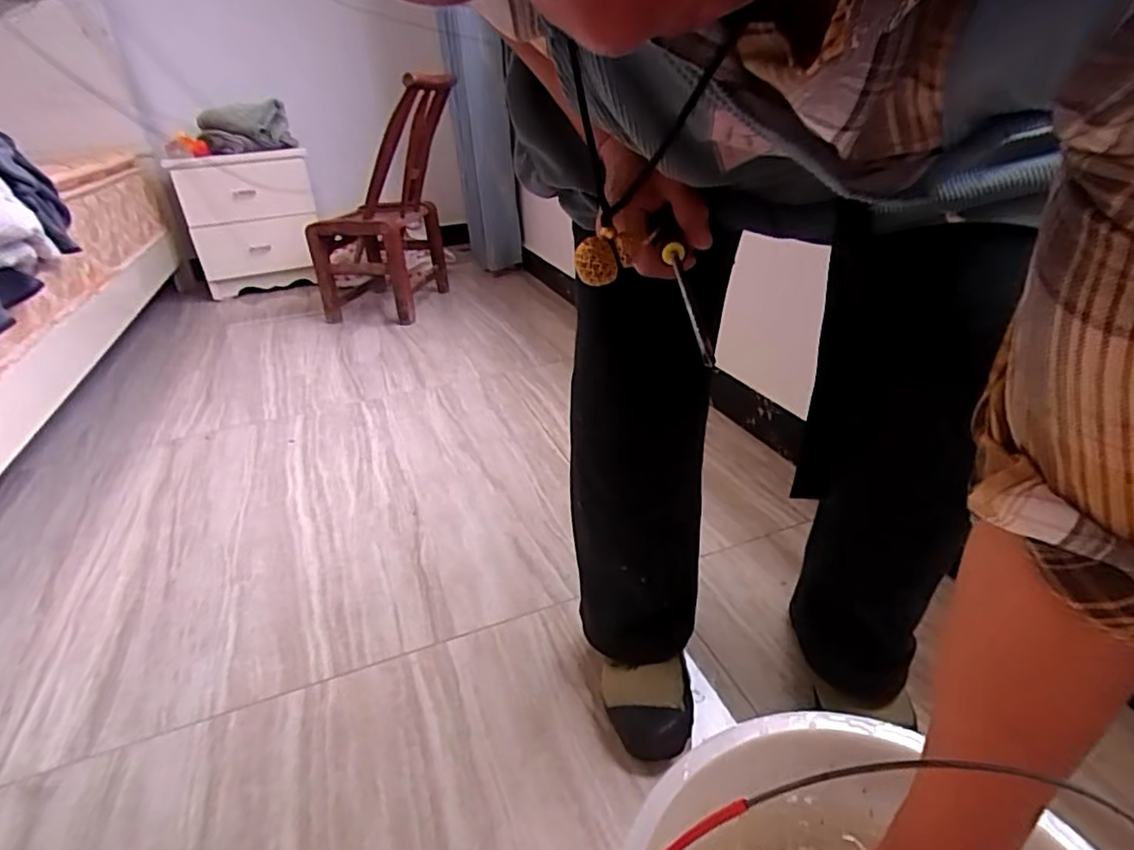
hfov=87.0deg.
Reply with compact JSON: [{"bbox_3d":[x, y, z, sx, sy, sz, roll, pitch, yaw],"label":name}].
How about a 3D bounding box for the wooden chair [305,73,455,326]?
[{"bbox_3d":[-0.537,-0.662,1.805,0.429,0.646,0.365,-1,29,4],"label":"wooden chair"}]

